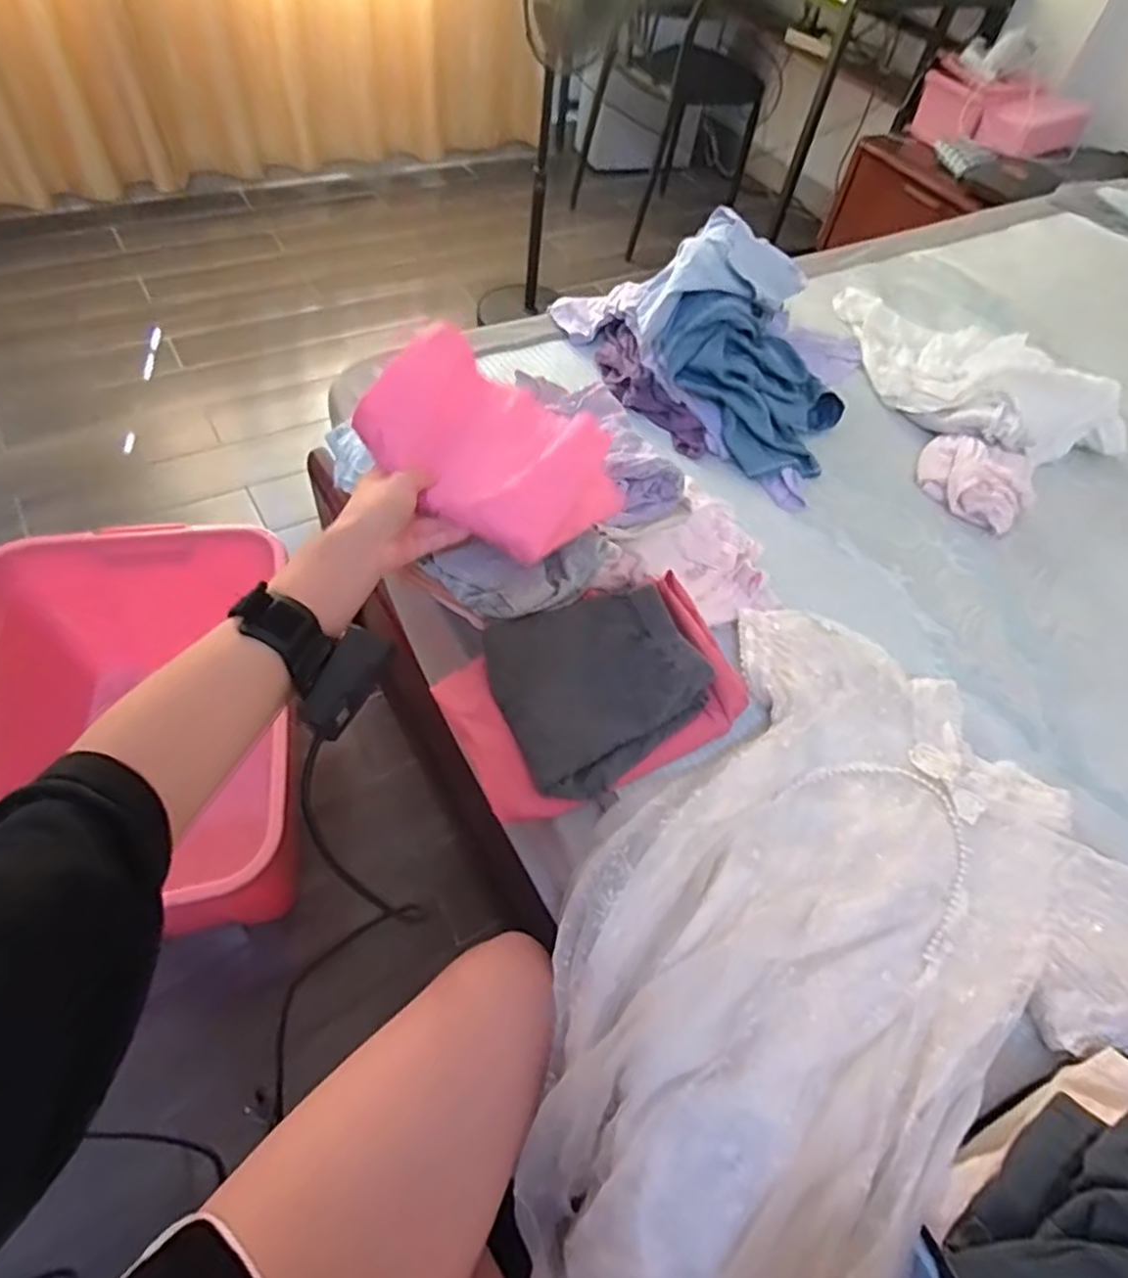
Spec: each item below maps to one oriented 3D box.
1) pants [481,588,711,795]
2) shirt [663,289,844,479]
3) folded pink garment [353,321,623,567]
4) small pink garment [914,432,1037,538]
[{"bbox_3d":[0.031,0.037,0.592,0.169,0.054,0.144,-23,60,-20],"label":"pants"},{"bbox_3d":[0.244,-0.321,0.831,0.213,0.128,0.177,40,59,19],"label":"shirt"},{"bbox_3d":[-0.058,-0.157,0.564,0.189,0.086,0.136,29,57,15],"label":"folded pink garment"},{"bbox_3d":[0.505,-0.198,0.845,0.127,0.047,0.118,30,57,14],"label":"small pink garment"}]

